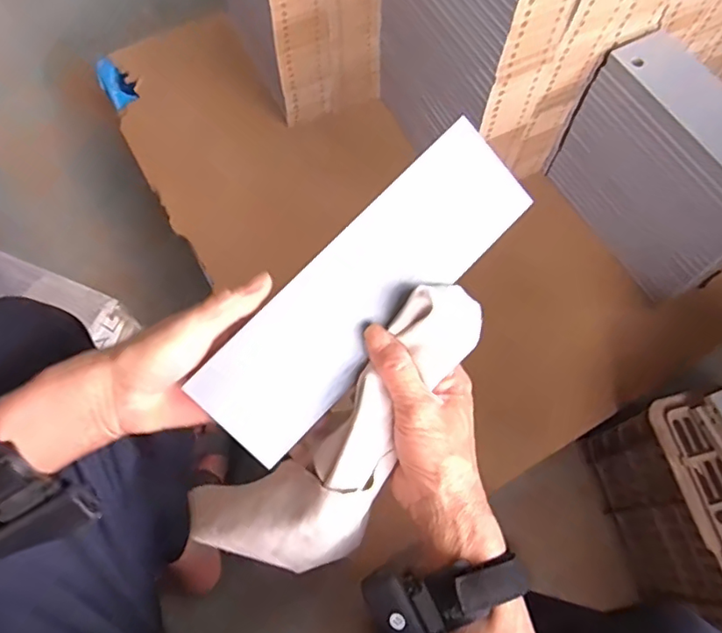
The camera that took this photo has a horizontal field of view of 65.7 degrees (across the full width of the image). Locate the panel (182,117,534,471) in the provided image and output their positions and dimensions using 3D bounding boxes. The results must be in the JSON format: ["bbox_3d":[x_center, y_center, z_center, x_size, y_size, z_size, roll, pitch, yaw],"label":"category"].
[{"bbox_3d":[0.005,-0.019,0.388,0.265,0.008,0.082,-45,101,-6],"label":"panel"}]

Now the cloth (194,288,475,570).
[{"bbox_3d":[-0.016,0.088,0.400,0.109,0.058,0.266,44,101,17],"label":"cloth"}]

